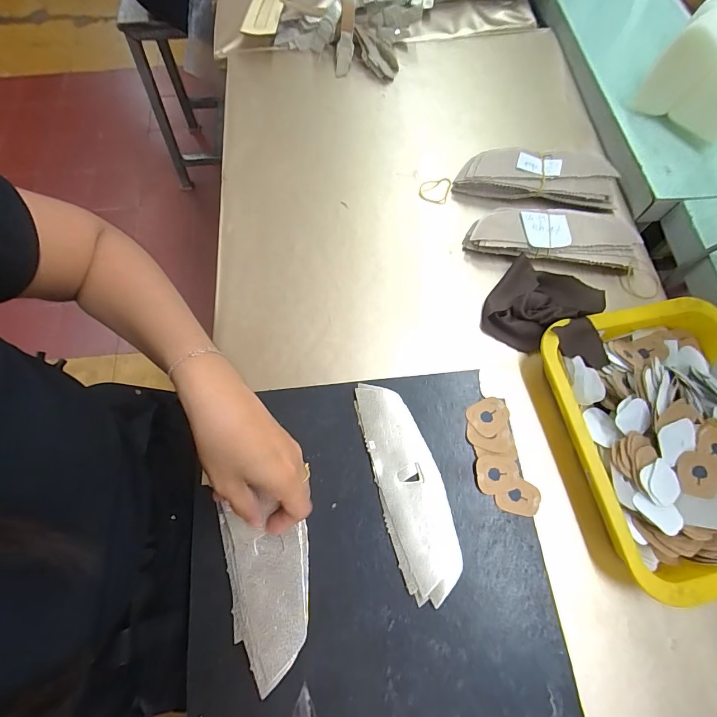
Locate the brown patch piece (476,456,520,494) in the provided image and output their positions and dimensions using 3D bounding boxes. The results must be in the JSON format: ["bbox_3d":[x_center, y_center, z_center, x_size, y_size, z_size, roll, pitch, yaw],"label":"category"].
[{"bbox_3d":[0.128,0.108,0.343,0.037,0.004,0.033,-1,70,1],"label":"brown patch piece"}]

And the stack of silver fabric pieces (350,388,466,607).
[{"bbox_3d":[0.045,0.113,0.342,0.058,0.008,0.187,-14,70,-4],"label":"stack of silver fabric pieces"}]

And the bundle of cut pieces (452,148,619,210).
[{"bbox_3d":[0.225,-0.236,0.475,0.198,0.034,0.070,7,70,4],"label":"bundle of cut pieces"}]

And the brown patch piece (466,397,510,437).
[{"bbox_3d":[0.127,0.057,0.362,0.039,0.006,0.035,-22,71,-6],"label":"brown patch piece"}]

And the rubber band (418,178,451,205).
[{"bbox_3d":[0.100,-0.223,0.490,0.038,0.004,0.040,16,71,7],"label":"rubber band"}]

